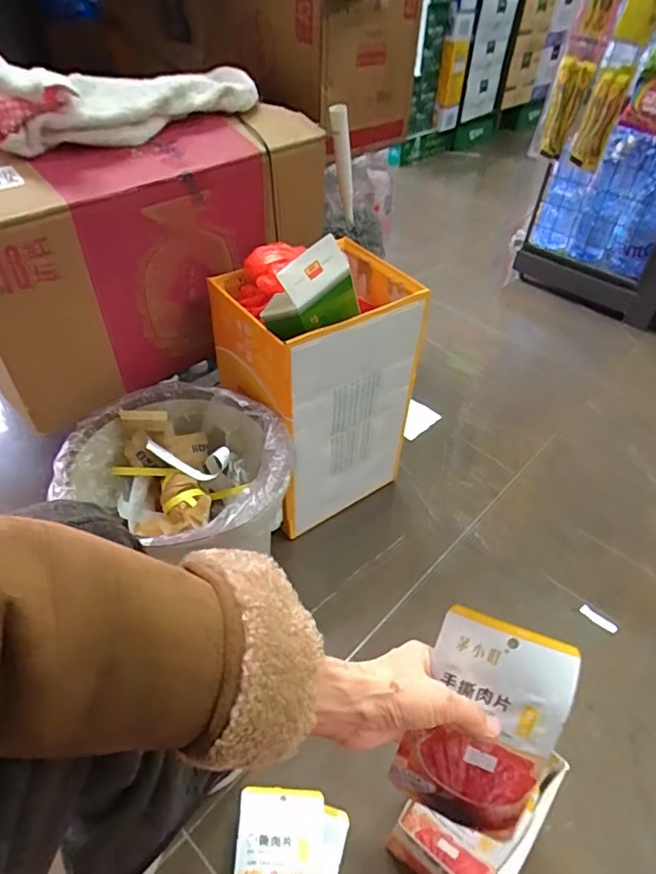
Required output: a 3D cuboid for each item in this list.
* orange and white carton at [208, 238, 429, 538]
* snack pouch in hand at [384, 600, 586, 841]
[{"bbox_3d":[-0.014,-0.083,0.858,0.251,0.422,0.214,-26,52,-26],"label":"orange and white carton"},{"bbox_3d":[0.112,0.211,0.394,0.096,0.159,0.014,19,12,14],"label":"snack pouch in hand"}]

